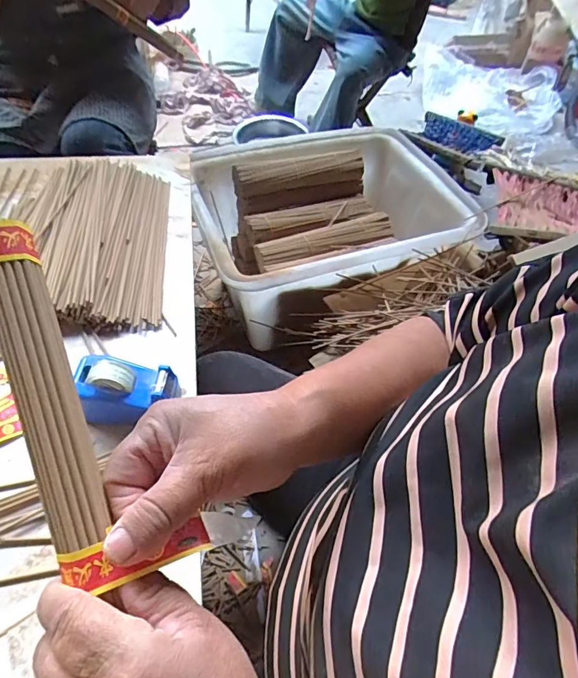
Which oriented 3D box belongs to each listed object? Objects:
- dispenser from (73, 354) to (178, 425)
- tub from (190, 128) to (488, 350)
[{"bbox_3d":[-0.167,0.052,0.459,0.097,0.057,0.058,6,51,0],"label":"dispenser"},{"bbox_3d":[0.082,-0.259,1.058,0.603,0.215,0.464,-20,56,-19],"label":"tub"}]

